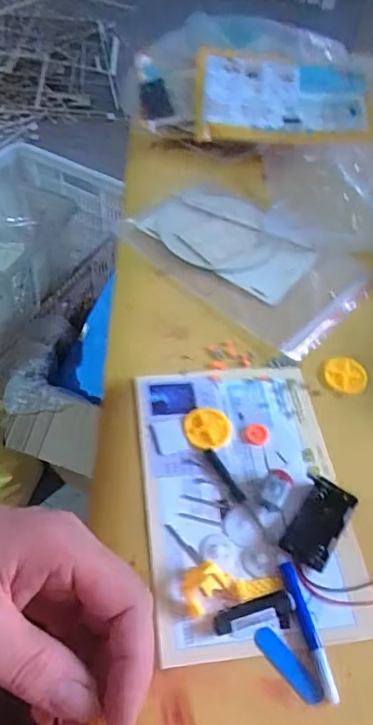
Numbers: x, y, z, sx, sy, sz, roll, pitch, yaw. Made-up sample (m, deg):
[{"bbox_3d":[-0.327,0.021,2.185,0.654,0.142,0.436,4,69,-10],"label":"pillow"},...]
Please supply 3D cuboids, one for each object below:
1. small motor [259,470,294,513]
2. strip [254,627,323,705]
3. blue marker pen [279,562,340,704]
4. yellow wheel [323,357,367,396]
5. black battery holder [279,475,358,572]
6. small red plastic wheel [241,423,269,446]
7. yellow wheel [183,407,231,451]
[{"bbox_3d":[0.061,0.088,0.358,0.017,0.017,0.028,22,54,12],"label":"small motor"},{"bbox_3d":[0.060,0.176,0.303,0.012,0.004,0.047,-33,62,-26],"label":"strip"},{"bbox_3d":[0.073,0.160,0.312,0.008,0.008,0.077,-11,54,-12],"label":"blue marker pen"},{"bbox_3d":[0.133,0.010,0.434,0.036,0.004,0.034,2,53,-3],"label":"yellow wheel"},{"bbox_3d":[0.089,0.107,0.349,0.032,0.013,0.059,28,56,17],"label":"black battery holder"},{"bbox_3d":[0.052,0.054,0.393,0.019,0.004,0.018,2,53,-3],"label":"small red plastic wheel"},{"bbox_3d":[0.016,0.050,0.394,0.035,0.005,0.035,2,53,-3],"label":"yellow wheel"}]

